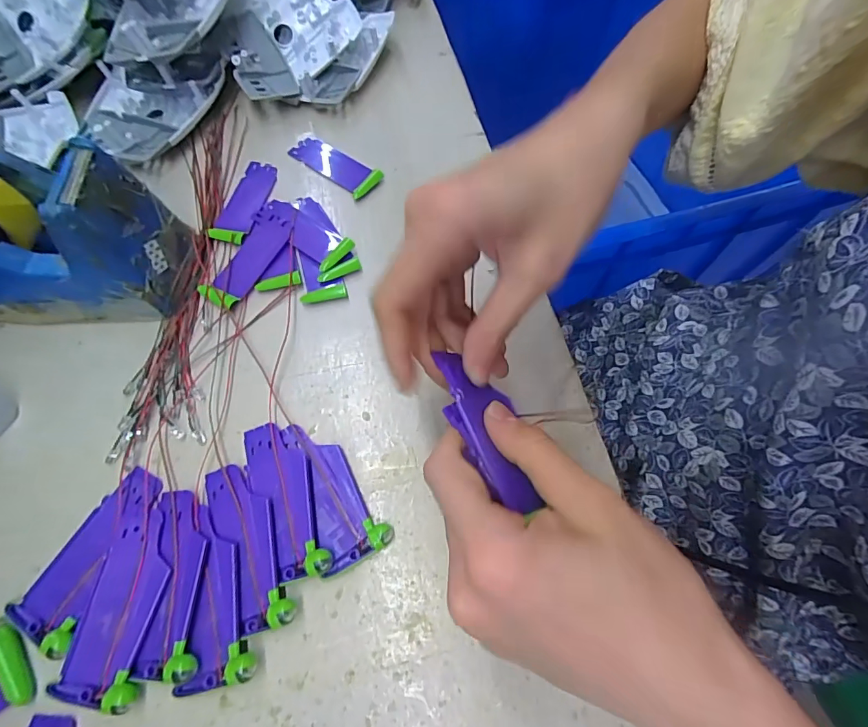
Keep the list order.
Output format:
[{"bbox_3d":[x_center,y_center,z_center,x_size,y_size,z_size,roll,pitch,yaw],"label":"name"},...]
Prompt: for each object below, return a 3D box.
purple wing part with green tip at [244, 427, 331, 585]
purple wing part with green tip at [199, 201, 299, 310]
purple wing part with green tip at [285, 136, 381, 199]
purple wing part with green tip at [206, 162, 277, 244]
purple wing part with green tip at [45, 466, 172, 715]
[{"bbox_3d":[-0.086,0.076,0.245,0.032,0.011,0.091,-22,71,-10],"label":"purple wing part with green tip"},{"bbox_3d":[-0.130,-0.081,0.309,0.034,0.006,0.092,23,69,7],"label":"purple wing part with green tip"},{"bbox_3d":[-0.080,-0.161,0.343,0.078,0.006,0.026,36,71,12],"label":"purple wing part with green tip"},{"bbox_3d":[-0.144,-0.125,0.327,0.028,0.005,0.077,14,68,4],"label":"purple wing part with green tip"},{"bbox_3d":[-0.163,0.115,0.229,0.041,0.009,0.109,5,68,0],"label":"purple wing part with green tip"}]

